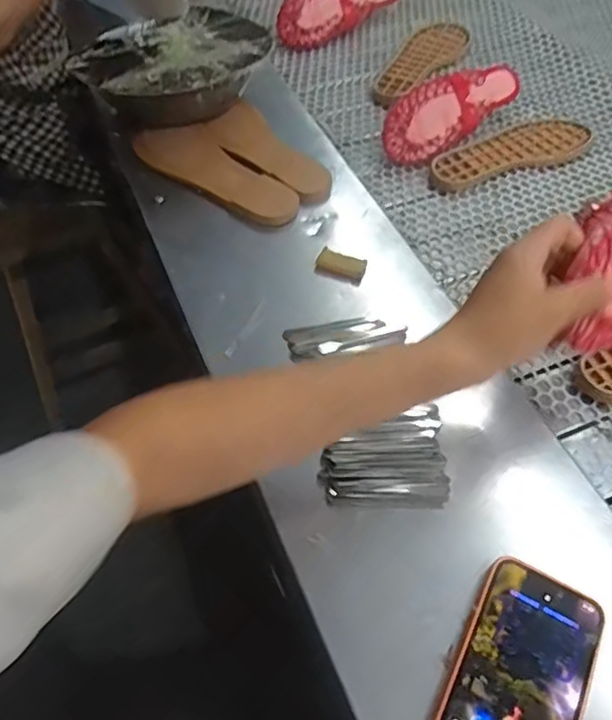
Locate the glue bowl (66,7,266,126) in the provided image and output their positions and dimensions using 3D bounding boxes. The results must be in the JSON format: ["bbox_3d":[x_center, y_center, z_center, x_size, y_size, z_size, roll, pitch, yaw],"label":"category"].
[{"bbox_3d":[-0.157,-0.350,0.750,0.230,0.085,0.197,-23,58,-15],"label":"glue bowl"}]

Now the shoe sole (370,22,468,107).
[{"bbox_3d":[0.162,-0.435,0.883,0.071,0.019,0.218,36,65,24],"label":"shoe sole"}]

